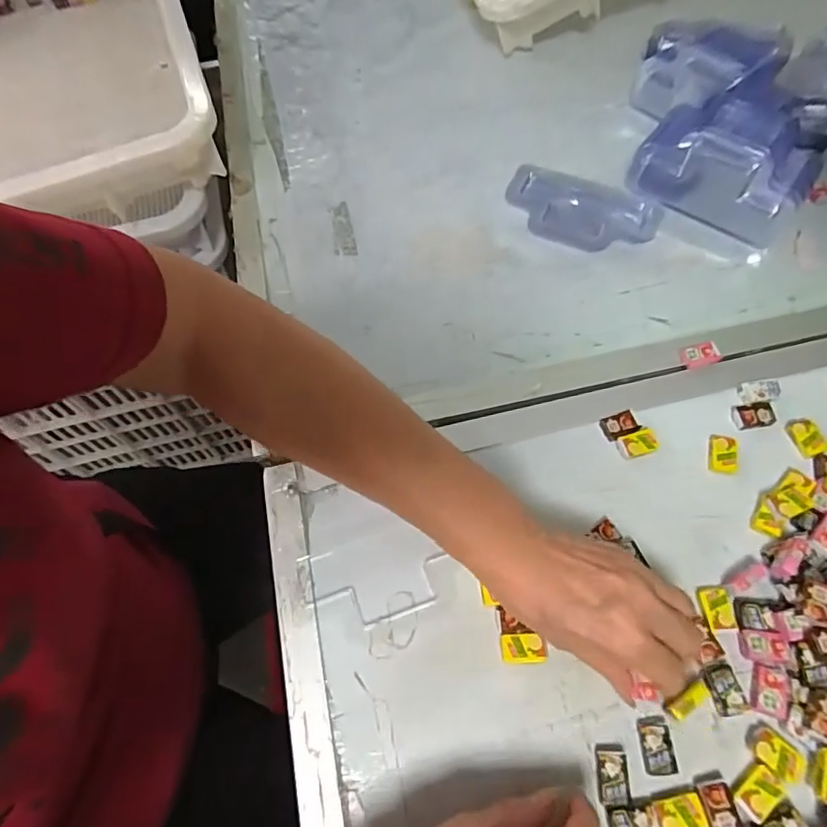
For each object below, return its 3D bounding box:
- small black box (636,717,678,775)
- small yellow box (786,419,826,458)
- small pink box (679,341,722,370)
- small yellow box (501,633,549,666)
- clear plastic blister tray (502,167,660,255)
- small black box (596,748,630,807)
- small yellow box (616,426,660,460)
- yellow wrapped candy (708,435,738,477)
[{"bbox_3d":[0.140,0.190,0.316,0.018,0.007,0.028,-4,62,1],"label":"small black box"},{"bbox_3d":[0.280,0.017,0.391,0.018,0.005,0.027,-15,62,-4],"label":"small yellow box"},{"bbox_3d":[0.223,-0.046,0.429,0.030,0.008,0.020,-10,62,-2],"label":"small pink box"},{"bbox_3d":[0.068,0.147,0.343,0.027,0.006,0.017,-4,62,2],"label":"small yellow box"},{"bbox_3d":[0.153,-0.187,0.509,0.137,0.012,0.083,21,66,14],"label":"clear plastic blister tray"},{"bbox_3d":[0.112,0.204,0.310,0.017,0.007,0.027,3,62,5],"label":"small black box"},{"bbox_3d":[0.161,0.022,0.397,0.027,0.008,0.019,-12,83,9],"label":"small yellow box"},{"bbox_3d":[0.219,0.028,0.389,0.018,0.006,0.028,10,63,9],"label":"yellow wrapped candy"}]

